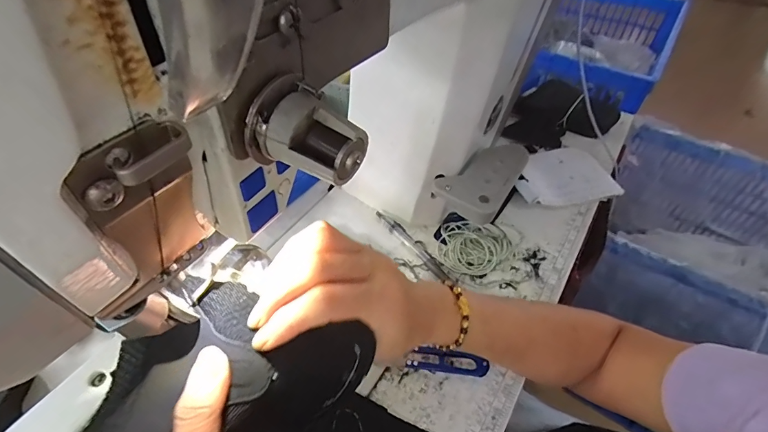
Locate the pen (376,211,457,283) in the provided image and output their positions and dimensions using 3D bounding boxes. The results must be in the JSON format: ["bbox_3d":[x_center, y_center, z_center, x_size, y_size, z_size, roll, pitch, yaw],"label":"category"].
[{"bbox_3d":[0.040,0.039,0.462,0.014,0.011,0.138,-34,63,-27],"label":"pen"}]

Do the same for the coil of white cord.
[{"bbox_3d":[0.109,0.036,0.470,0.085,0.009,0.069,0,49,1],"label":"coil of white cord"}]

